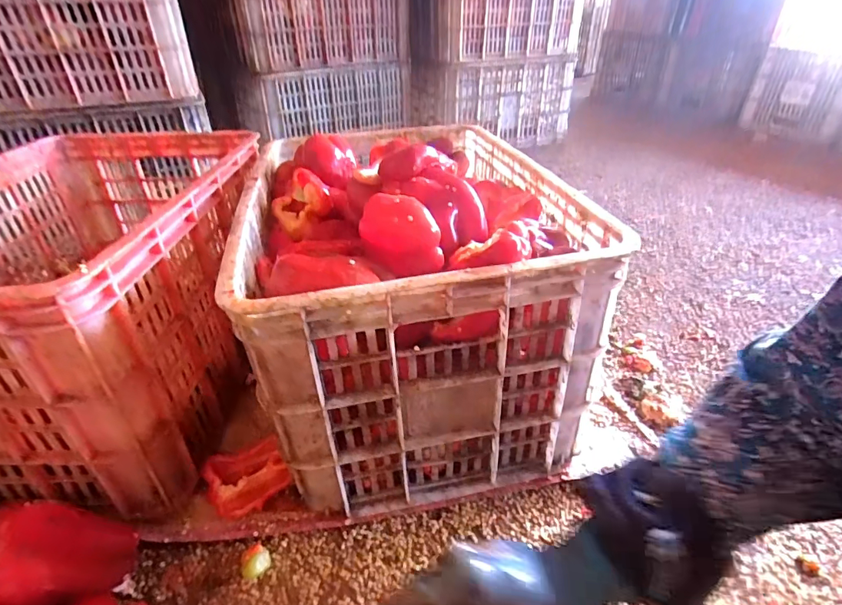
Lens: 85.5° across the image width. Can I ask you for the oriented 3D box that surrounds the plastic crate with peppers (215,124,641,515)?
[{"bbox_3d":[-0.029,-0.052,0.625,0.336,0.309,0.513,-5,36,-9],"label":"plastic crate with peppers"}]

